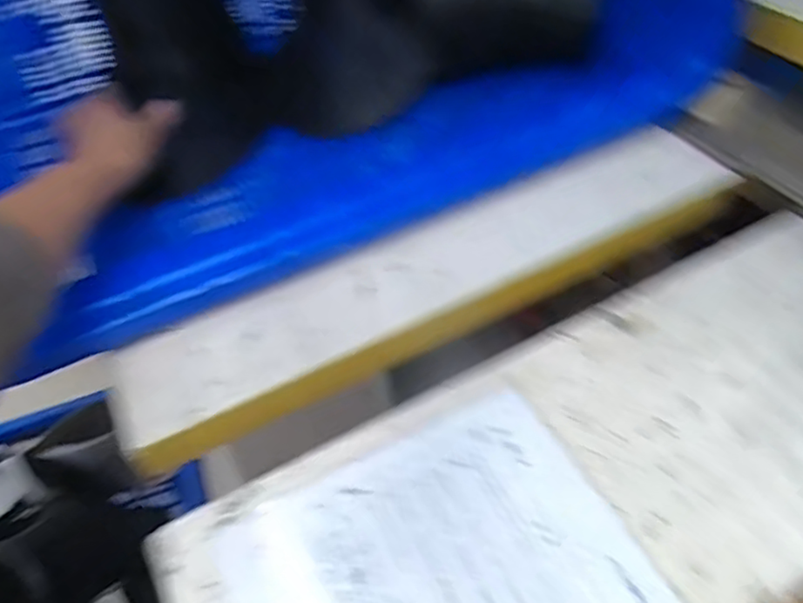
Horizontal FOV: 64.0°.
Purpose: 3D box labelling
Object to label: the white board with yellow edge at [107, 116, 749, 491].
[{"bbox_3d":[0.042,-0.020,0.528,0.536,0.039,0.112,-24,49,-16],"label":"white board with yellow edge"}]

